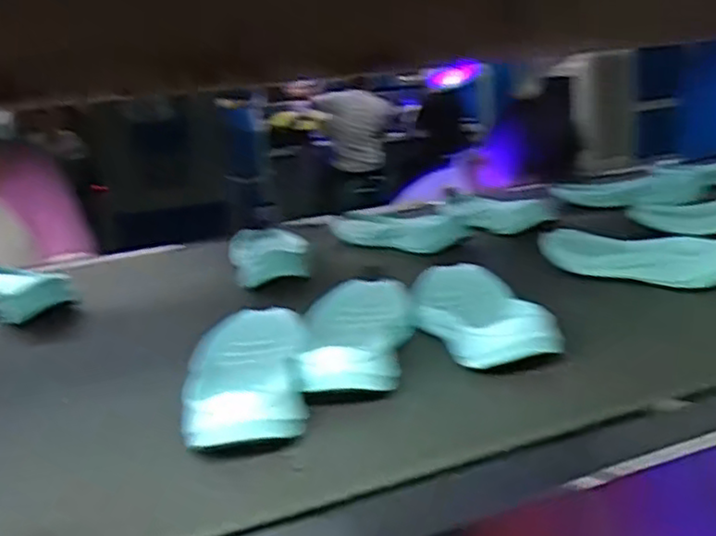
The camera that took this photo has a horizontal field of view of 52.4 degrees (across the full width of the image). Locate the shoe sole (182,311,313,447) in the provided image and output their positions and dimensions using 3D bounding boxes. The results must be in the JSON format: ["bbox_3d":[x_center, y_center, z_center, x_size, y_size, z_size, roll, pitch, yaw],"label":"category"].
[{"bbox_3d":[-0.078,0.074,0.523,0.080,0.040,0.183,-7,15,-2],"label":"shoe sole"}]

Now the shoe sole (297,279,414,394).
[{"bbox_3d":[-0.001,0.050,0.587,0.085,0.036,0.207,-5,15,5],"label":"shoe sole"}]

